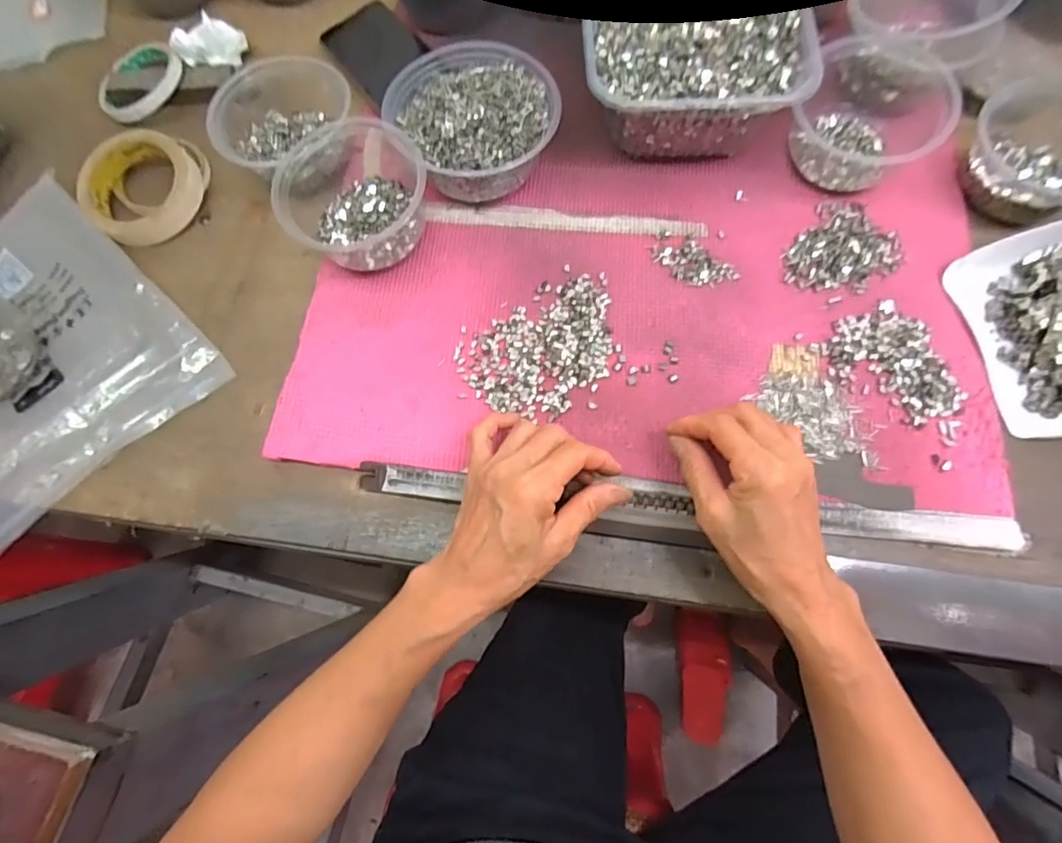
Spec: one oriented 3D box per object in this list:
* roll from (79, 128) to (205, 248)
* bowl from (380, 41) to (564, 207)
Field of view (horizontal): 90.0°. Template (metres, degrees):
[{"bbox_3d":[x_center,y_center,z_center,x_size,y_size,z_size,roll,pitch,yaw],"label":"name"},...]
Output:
[{"bbox_3d":[-0.343,-0.204,0.465,0.095,0.033,0.095,-1,72,2],"label":"roll"},{"bbox_3d":[-0.046,-0.248,0.445,0.121,0.061,0.132,-1,72,2],"label":"bowl"}]

